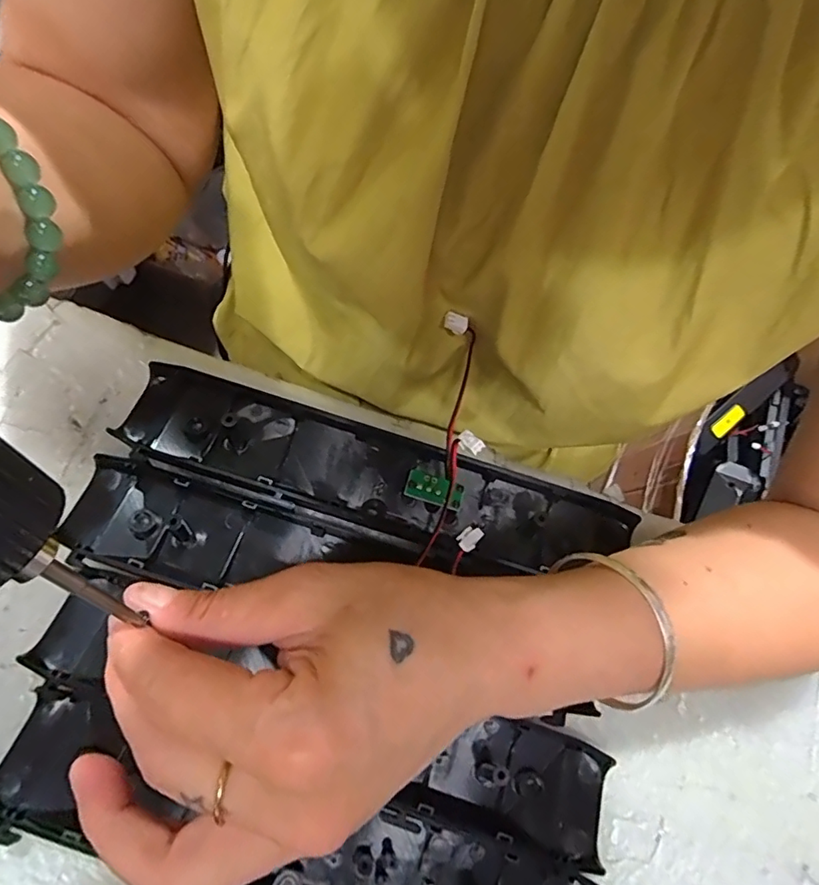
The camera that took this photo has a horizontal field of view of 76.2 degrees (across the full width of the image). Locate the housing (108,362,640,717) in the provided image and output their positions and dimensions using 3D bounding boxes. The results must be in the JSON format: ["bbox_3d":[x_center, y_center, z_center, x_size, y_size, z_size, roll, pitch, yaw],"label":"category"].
[{"bbox_3d":[-0.018,0.019,0.288,0.268,0.035,0.057,19,75,1],"label":"housing"}]

